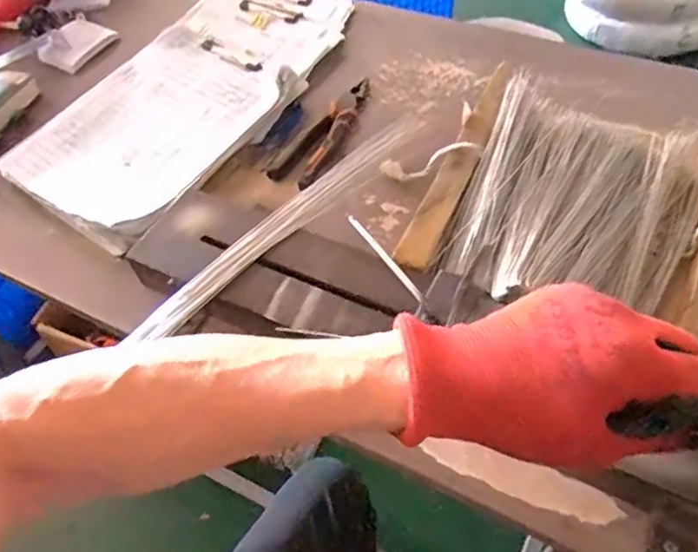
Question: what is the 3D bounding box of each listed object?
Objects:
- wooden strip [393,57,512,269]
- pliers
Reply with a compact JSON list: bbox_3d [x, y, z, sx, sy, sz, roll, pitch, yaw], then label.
[{"bbox_3d":[0.112,-0.112,0.620,0.032,0.016,0.263,26,65,6],"label":"wooden strip"},{"bbox_3d":[-0.022,-0.170,0.738,0.054,0.013,0.177,31,62,25],"label":"pliers"}]

